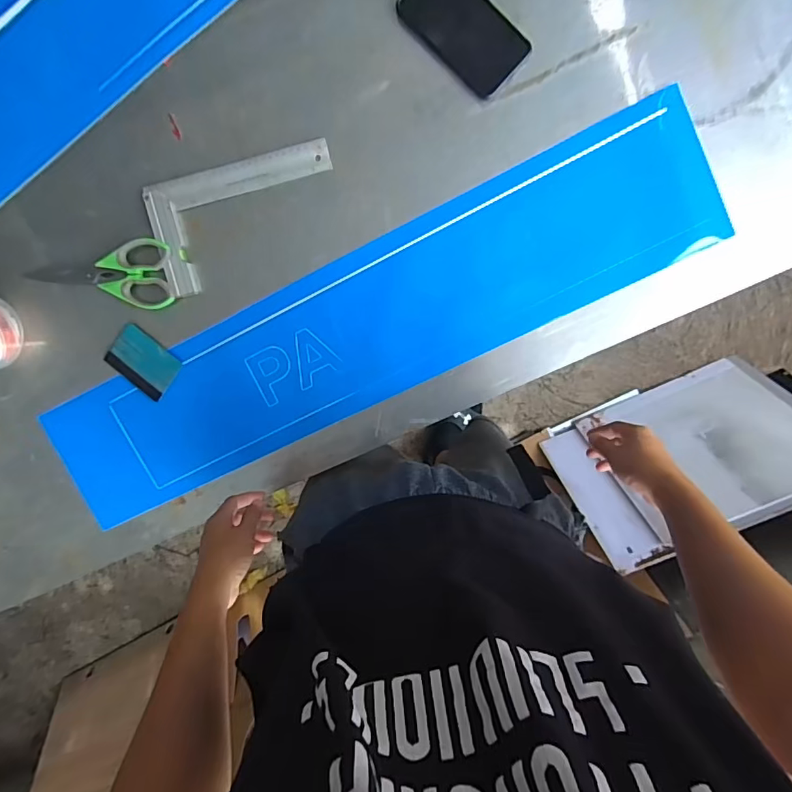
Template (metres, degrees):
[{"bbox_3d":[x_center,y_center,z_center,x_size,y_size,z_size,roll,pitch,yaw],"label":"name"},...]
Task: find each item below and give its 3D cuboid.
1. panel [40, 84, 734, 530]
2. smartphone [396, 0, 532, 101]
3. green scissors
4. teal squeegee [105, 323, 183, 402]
[{"bbox_3d":[-0.049,-0.087,0.670,0.942,0.016,0.198,-24,99,8],"label":"panel"},{"bbox_3d":[0.080,-0.448,0.596,0.080,0.010,0.163,-44,91,9],"label":"smartphone"},{"bbox_3d":[-0.409,-0.173,0.674,0.205,0.017,0.091,5,98,5],"label":"green scissors"},{"bbox_3d":[-0.364,-0.050,0.704,0.098,0.010,0.072,39,99,0],"label":"teal squeegee"}]

